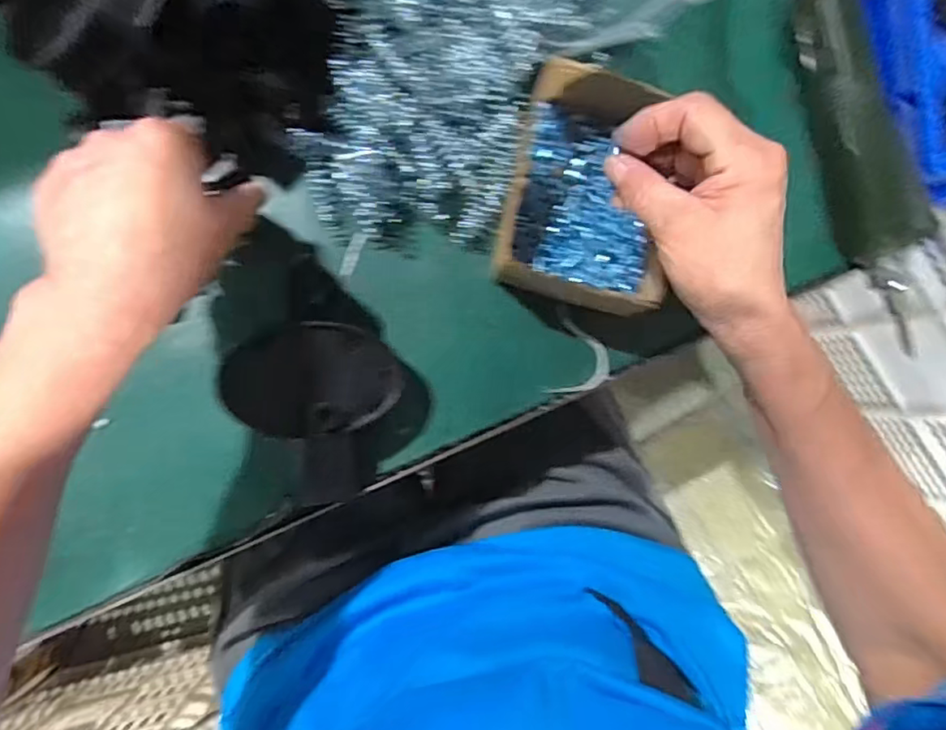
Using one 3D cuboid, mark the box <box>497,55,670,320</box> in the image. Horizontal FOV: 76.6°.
[{"bbox_3d":[0.075,-0.104,0.365,0.100,0.044,0.129,13,90,-7],"label":"box"}]

